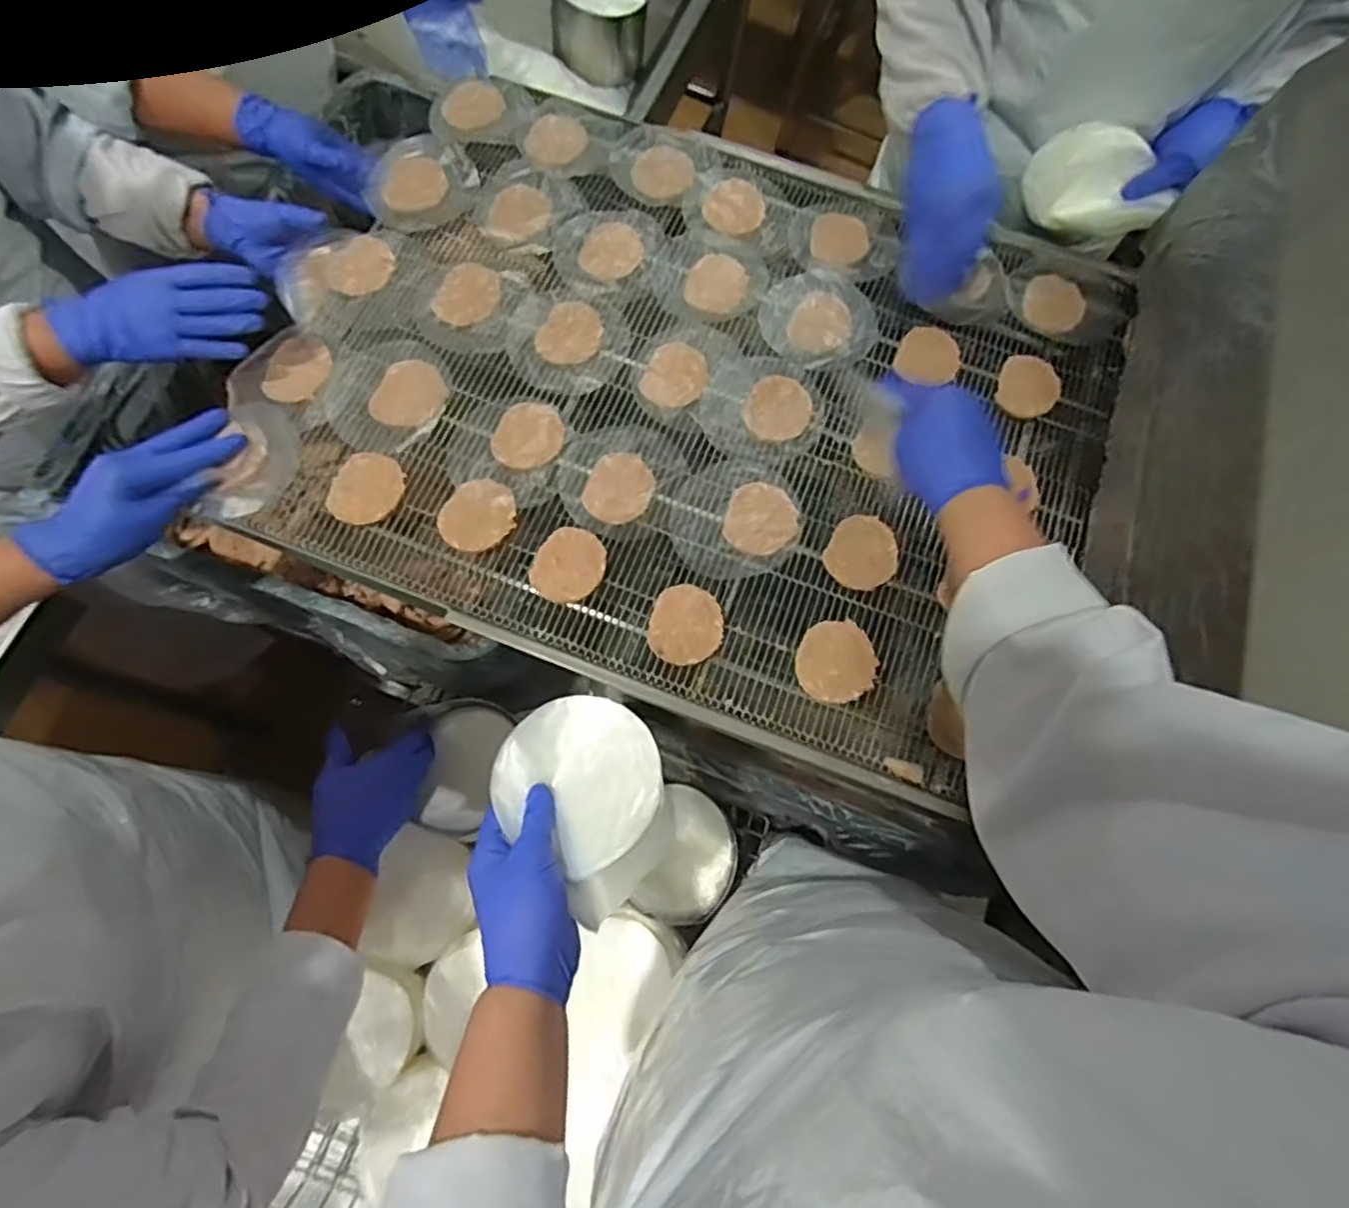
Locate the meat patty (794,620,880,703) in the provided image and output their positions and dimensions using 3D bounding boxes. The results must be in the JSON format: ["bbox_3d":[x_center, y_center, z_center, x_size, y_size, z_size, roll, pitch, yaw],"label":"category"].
[{"bbox_3d":[0.141,0.049,0.595,0.070,0.017,0.065,1,63,-2],"label":"meat patty"}]

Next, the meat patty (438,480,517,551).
[{"bbox_3d":[-0.180,-0.081,0.631,0.069,0.013,0.063,1,63,-2],"label":"meat patty"}]

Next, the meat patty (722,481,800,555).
[{"bbox_3d":[0.082,-0.079,0.640,0.065,0.010,0.068,1,63,-2],"label":"meat patty"}]

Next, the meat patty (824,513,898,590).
[{"bbox_3d":[0.174,-0.048,0.634,0.061,0.004,0.069,24,80,8],"label":"meat patty"}]

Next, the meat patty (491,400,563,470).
[{"bbox_3d":[-0.140,-0.164,0.657,0.065,0.008,0.076,7,63,1],"label":"meat patty"}]

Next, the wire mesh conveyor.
[{"bbox_3d":[0.015,-0.220,0.686,0.767,0.019,0.611,21,73,4],"label":"wire mesh conveyor"}]

